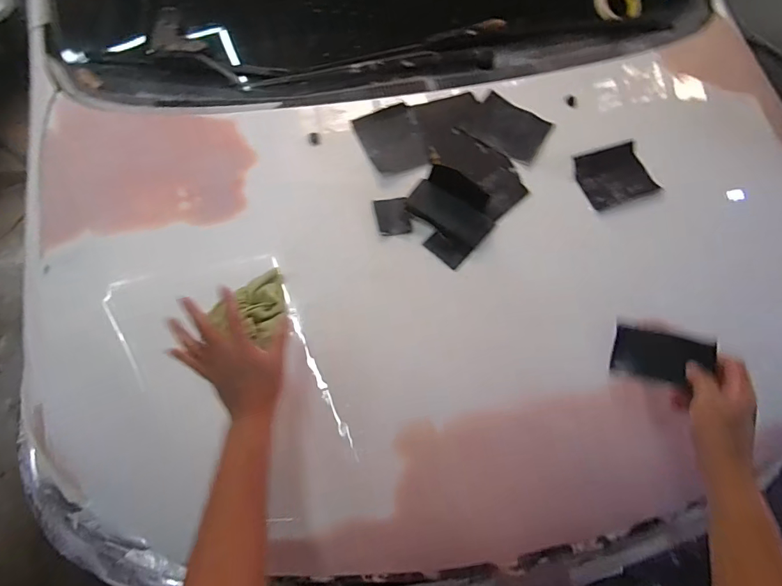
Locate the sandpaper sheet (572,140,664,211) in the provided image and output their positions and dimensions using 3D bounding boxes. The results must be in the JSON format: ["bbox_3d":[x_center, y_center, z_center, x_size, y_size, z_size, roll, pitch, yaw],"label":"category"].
[{"bbox_3d":[0.401,-0.210,0.776,0.137,0.012,0.103,-19,81,-17],"label":"sandpaper sheet"}]

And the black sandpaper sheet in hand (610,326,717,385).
[{"bbox_3d":[0.333,0.078,0.536,0.104,0.010,0.056,9,88,24],"label":"black sandpaper sheet in hand"}]

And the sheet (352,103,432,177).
[{"bbox_3d":[0.005,-0.276,0.781,0.106,0.004,0.151,-21,65,-6],"label":"sheet"}]

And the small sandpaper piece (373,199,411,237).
[{"bbox_3d":[0.004,-0.126,0.716,0.053,0.004,0.064,-12,80,6],"label":"small sandpaper piece"}]

